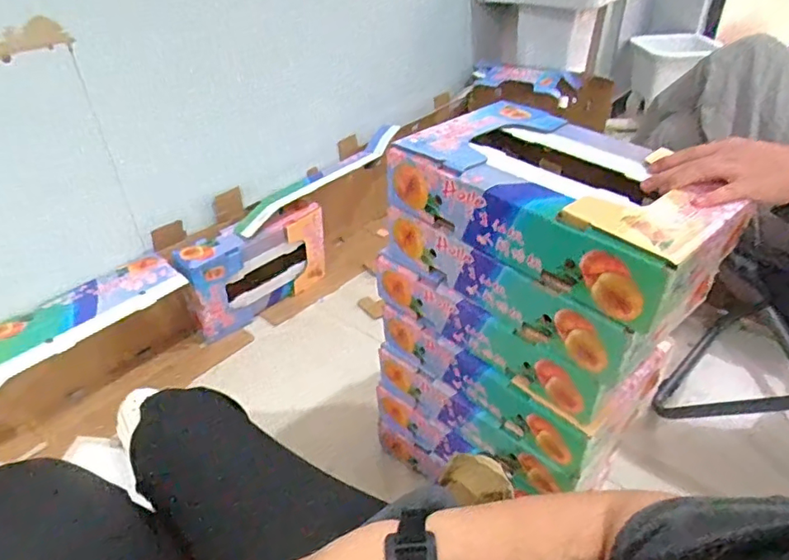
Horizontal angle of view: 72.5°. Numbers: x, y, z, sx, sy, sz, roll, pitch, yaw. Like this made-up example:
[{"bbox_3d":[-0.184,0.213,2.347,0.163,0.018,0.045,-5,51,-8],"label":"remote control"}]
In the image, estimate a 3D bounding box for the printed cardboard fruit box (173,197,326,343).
[{"bbox_3d":[-0.358,-0.033,1.457,0.407,0.248,0.059,-31,45,-33],"label":"printed cardboard fruit box"}]

